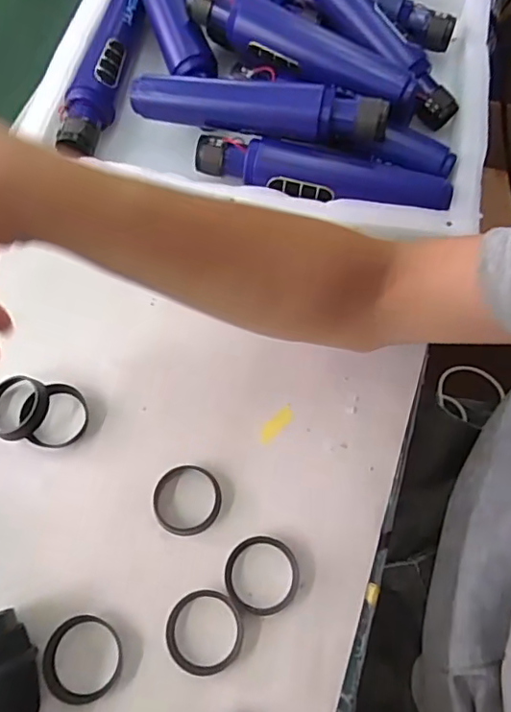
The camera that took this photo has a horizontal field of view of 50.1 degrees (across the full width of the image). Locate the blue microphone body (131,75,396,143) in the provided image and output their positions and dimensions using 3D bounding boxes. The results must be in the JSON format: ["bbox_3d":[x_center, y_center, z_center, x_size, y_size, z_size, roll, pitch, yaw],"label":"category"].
[{"bbox_3d":[0.001,-0.184,0.403,0.188,0.033,0.031,9,66,4],"label":"blue microphone body"}]

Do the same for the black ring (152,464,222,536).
[{"bbox_3d":[-0.043,0.092,0.350,0.042,0.010,0.044,0,66,0],"label":"black ring"}]

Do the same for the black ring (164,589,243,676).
[{"bbox_3d":[-0.030,0.161,0.319,0.044,0.008,0.044,0,66,0],"label":"black ring"}]

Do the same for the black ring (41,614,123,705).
[{"bbox_3d":[-0.098,0.173,0.311,0.042,0.008,0.045,0,66,0],"label":"black ring"}]

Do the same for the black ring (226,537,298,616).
[{"bbox_3d":[0.004,0.133,0.333,0.045,0.009,0.043,0,66,0],"label":"black ring"}]

